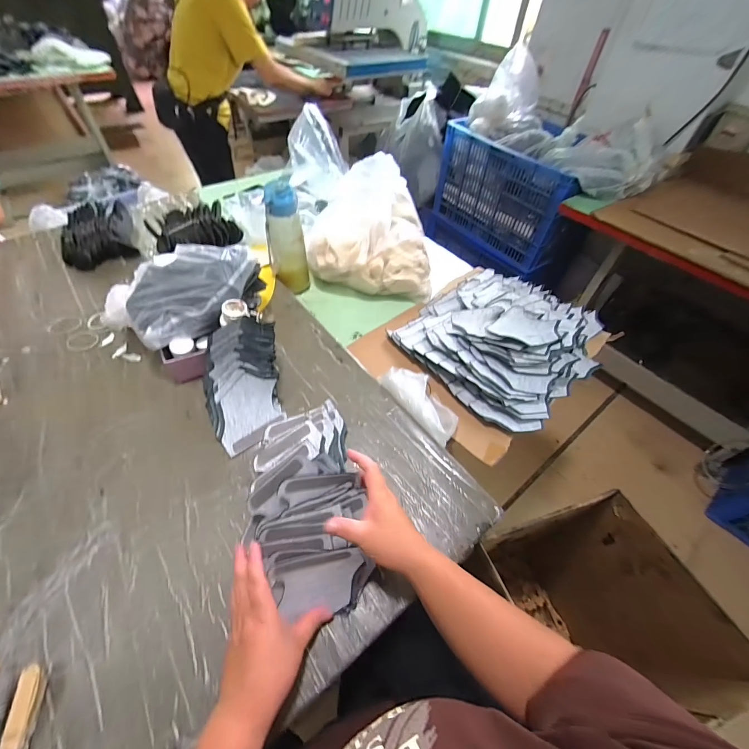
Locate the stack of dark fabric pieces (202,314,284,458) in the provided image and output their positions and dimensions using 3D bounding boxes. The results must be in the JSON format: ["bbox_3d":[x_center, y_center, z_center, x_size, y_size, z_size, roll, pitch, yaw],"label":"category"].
[{"bbox_3d":[-0.217,0.014,0.552,0.122,0.109,0.185,-8,54,-8],"label":"stack of dark fabric pieces"}]

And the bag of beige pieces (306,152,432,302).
[{"bbox_3d":[-0.012,-0.365,0.819,0.280,0.217,0.285,0,52,-3],"label":"bag of beige pieces"}]

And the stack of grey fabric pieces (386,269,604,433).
[{"bbox_3d":[0.285,-0.101,0.721,0.402,0.078,0.335,-34,61,-26],"label":"stack of grey fabric pieces"}]

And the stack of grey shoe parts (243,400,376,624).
[{"bbox_3d":[-0.095,0.147,0.459,0.149,0.081,0.269,-12,54,-10],"label":"stack of grey shoe parts"}]

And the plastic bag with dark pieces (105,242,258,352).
[{"bbox_3d":[-0.330,-0.146,0.589,0.263,0.086,0.135,-28,59,-23],"label":"plastic bag with dark pieces"}]

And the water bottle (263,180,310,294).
[{"bbox_3d":[-0.195,-0.290,0.753,0.078,0.225,0.060,-12,54,-10],"label":"water bottle"}]

